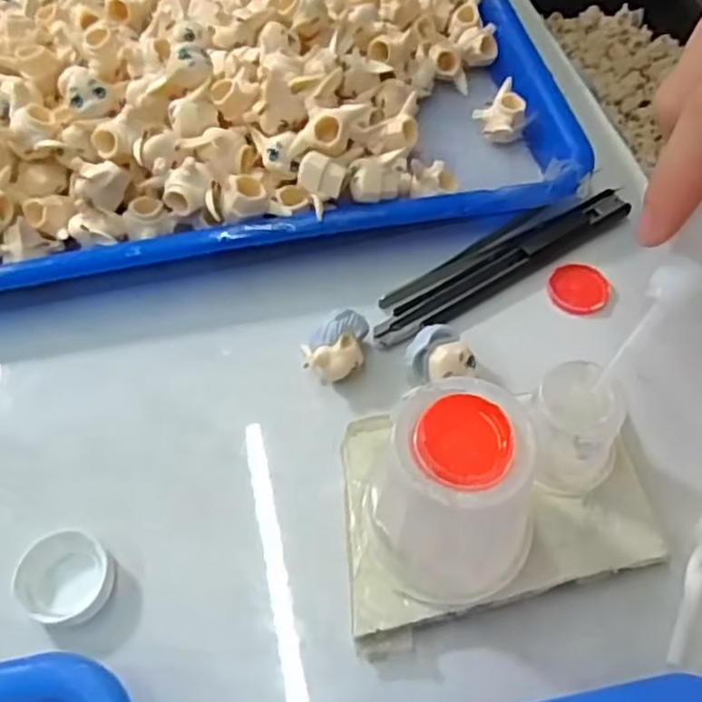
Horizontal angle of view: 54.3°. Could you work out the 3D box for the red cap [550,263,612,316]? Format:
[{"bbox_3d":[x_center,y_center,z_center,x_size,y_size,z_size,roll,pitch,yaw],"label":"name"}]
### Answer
[{"bbox_3d":[0.099,-0.027,0.297,0.026,0.004,0.025,3,58,4],"label":"red cap"}]

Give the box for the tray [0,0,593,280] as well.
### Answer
[{"bbox_3d":[-0.071,-0.147,0.344,0.324,0.051,0.239,-9,58,-4],"label":"tray"}]

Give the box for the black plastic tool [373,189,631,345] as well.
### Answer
[{"bbox_3d":[0.066,-0.040,0.302,0.132,0.004,0.029,-28,61,-15],"label":"black plastic tool"}]

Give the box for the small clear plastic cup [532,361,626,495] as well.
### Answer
[{"bbox_3d":[0.076,0.027,0.233,0.031,0.033,0.031,-1,58,2],"label":"small clear plastic cup"}]

